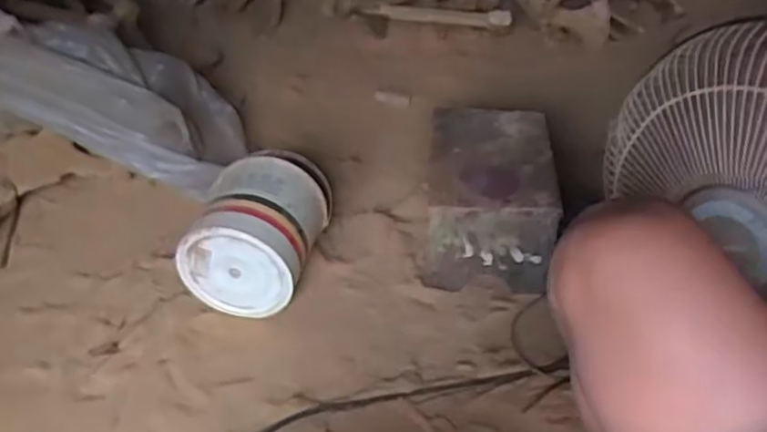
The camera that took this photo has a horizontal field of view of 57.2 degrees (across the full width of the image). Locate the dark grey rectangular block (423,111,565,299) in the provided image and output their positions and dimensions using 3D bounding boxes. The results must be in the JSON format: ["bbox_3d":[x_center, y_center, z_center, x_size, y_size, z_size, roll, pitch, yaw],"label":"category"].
[{"bbox_3d":[0.175,-0.035,1.192,0.197,0.179,0.287,4,34,4],"label":"dark grey rectangular block"}]

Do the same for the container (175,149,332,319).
[{"bbox_3d":[-0.194,0.014,1.127,0.180,0.187,0.242,8,35,9],"label":"container"}]

